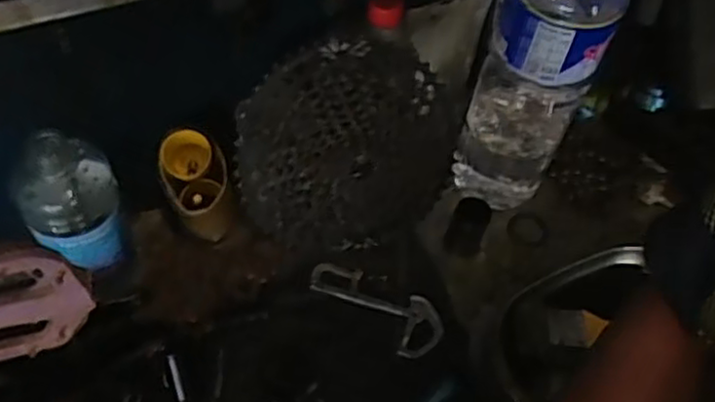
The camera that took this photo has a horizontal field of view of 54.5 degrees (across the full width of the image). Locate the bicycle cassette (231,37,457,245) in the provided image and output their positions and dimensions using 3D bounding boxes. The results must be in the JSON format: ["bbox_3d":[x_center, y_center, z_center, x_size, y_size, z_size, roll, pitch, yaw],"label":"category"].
[{"bbox_3d":[-0.002,-0.041,0.599,0.197,0.189,0.052,-5,21,-13],"label":"bicycle cassette"}]

